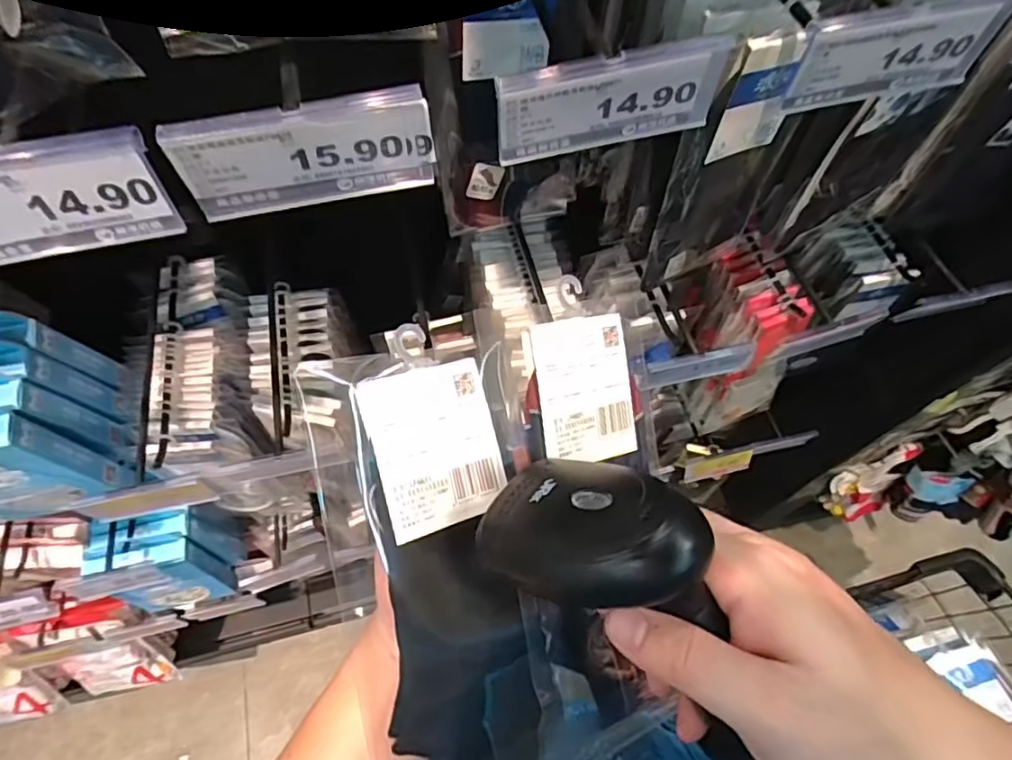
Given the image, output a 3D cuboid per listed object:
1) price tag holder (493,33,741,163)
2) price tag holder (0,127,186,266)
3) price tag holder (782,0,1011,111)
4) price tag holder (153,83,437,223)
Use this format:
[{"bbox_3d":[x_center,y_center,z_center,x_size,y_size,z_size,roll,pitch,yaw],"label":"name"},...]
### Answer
[{"bbox_3d":[0.046,-0.123,0.269,0.100,0.046,0.005,-10,63,-5],"label":"price tag holder"},{"bbox_3d":[-0.186,-0.069,0.237,0.100,0.046,0.012,-13,64,-6],"label":"price tag holder"},{"bbox_3d":[0.182,-0.154,0.285,0.100,0.046,0.008,-10,63,-5],"label":"price tag holder"},{"bbox_3d":[-0.082,-0.094,0.254,0.101,0.046,0.009,-12,64,-6],"label":"price tag holder"}]

